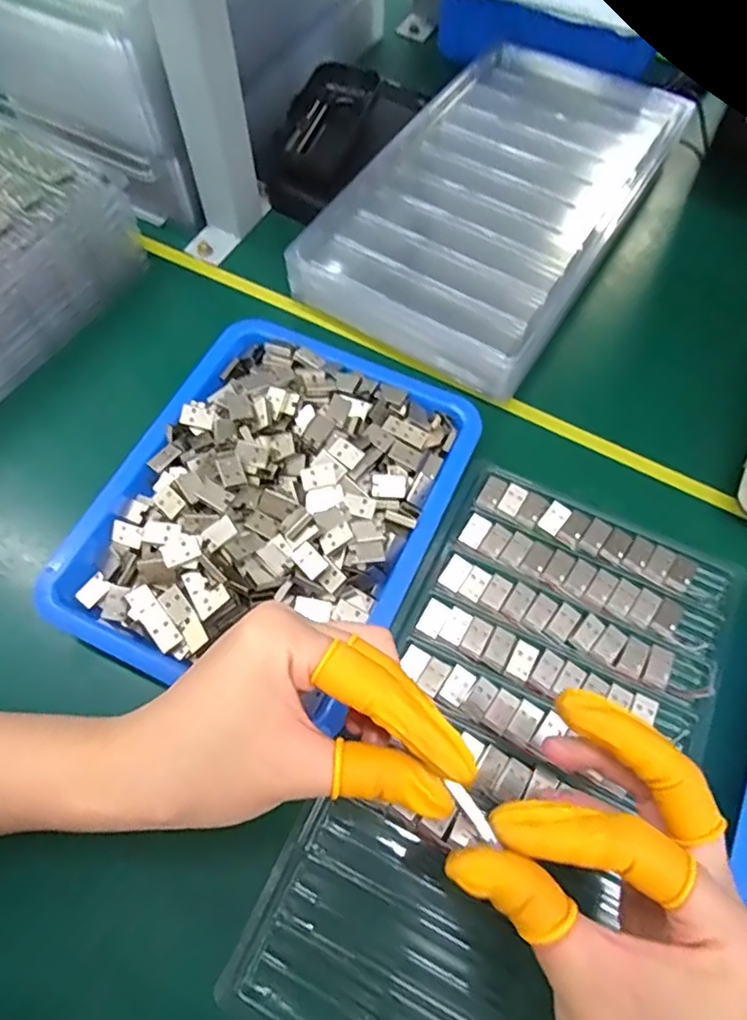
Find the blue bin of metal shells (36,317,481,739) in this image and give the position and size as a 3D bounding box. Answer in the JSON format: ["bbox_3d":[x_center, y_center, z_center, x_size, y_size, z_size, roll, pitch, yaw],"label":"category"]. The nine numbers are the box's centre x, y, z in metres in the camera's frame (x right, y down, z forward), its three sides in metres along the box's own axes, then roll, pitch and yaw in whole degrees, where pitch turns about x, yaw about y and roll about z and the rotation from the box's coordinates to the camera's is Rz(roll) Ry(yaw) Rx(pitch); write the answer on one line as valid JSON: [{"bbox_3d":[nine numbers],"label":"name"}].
[{"bbox_3d":[-0.054,-0.004,0.339,0.170,0.035,0.212,23,68,11],"label":"blue bin of metal shells"}]

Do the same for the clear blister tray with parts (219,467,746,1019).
[{"bbox_3d":[0.071,0.121,0.298,0.153,0.009,0.288,25,68,12],"label":"clear blister tray with parts"}]

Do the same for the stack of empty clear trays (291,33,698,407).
[{"bbox_3d":[0.101,-0.235,0.441,0.170,0.041,0.320,31,70,14],"label":"stack of empty clear trays"}]

